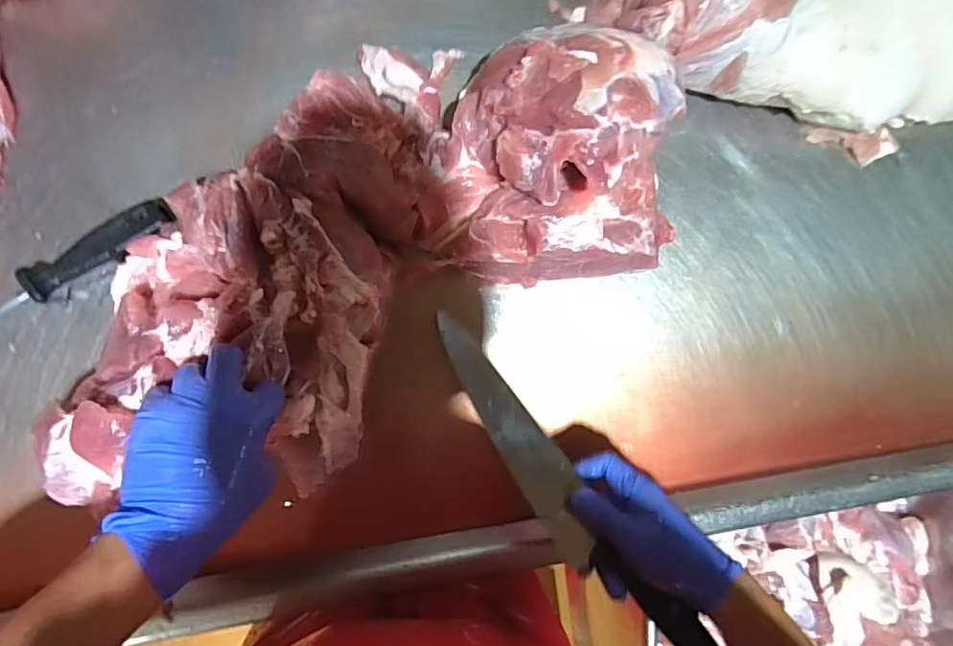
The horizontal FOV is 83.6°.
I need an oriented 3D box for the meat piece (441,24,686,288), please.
[{"bbox_3d":[0.084,-0.134,0.462,0.205,0.135,0.188,2,88,-8],"label":"meat piece"}]

